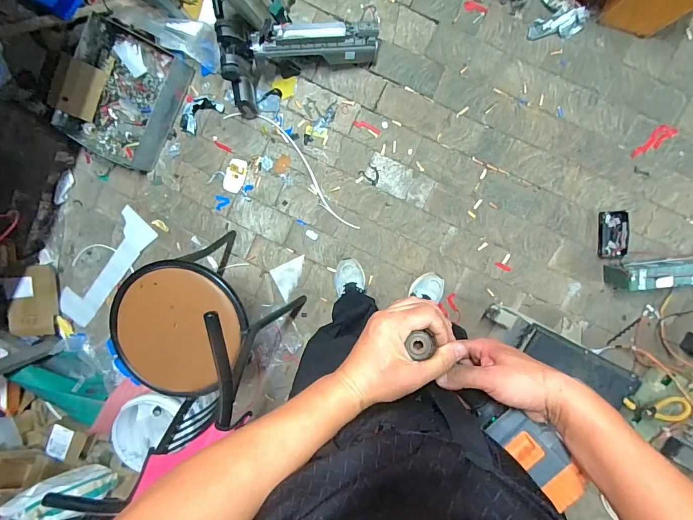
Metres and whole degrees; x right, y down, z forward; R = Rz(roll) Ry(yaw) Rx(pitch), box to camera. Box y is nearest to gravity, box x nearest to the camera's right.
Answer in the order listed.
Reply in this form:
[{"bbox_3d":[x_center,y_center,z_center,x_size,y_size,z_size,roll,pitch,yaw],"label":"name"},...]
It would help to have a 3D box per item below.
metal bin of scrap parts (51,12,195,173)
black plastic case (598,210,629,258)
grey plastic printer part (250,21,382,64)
[{"bbox_3d":[-0.760,-0.552,1.264,0.368,0.092,0.431,23,100,1],"label":"metal bin of scrap parts"},{"bbox_3d":[0.878,-0.084,1.200,0.084,0.029,0.156,-3,98,5],"label":"black plastic case"},{"bbox_3d":[-0.085,-0.658,1.113,0.384,0.103,0.082,-6,94,-12],"label":"grey plastic printer part"}]

